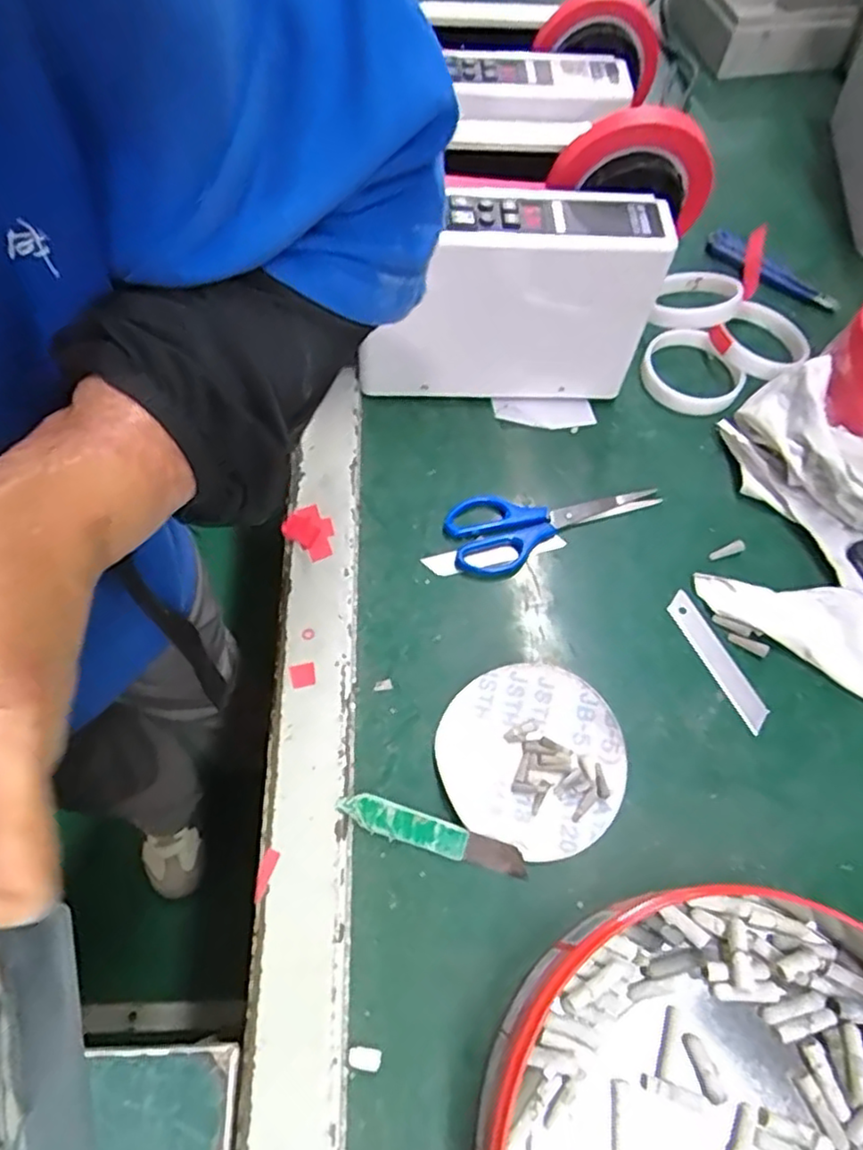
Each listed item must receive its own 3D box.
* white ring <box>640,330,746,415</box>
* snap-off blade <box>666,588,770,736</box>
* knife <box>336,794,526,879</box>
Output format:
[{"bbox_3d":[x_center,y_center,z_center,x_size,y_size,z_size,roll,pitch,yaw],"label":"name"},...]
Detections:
[{"bbox_3d":[0.220,-0.175,0.581,0.079,0.022,0.080,1,63,-2],"label":"white ring"},{"bbox_3d":[0.194,0.056,0.461,0.022,0.004,0.103,-23,66,-13],"label":"snap-off blade"},{"bbox_3d":[0.000,0.152,0.397,0.111,0.007,0.018,17,63,6],"label":"knife"}]

